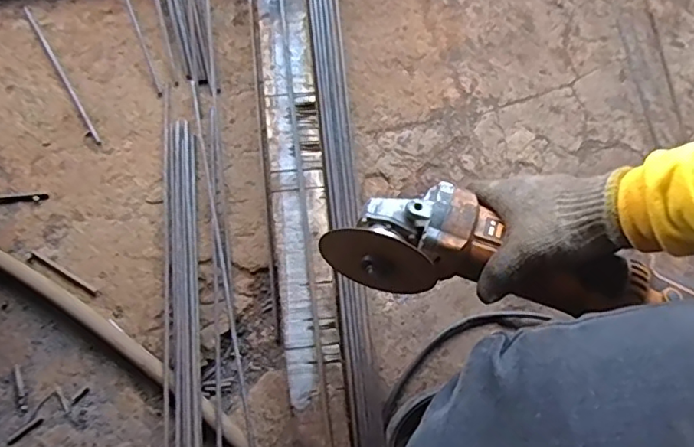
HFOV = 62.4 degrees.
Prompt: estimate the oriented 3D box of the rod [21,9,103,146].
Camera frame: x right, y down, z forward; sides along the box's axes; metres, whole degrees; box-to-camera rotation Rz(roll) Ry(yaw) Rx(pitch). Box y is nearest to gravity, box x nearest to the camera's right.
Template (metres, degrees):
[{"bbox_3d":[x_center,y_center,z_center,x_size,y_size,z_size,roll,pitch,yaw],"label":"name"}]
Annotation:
[{"bbox_3d":[-0.361,-0.188,0.724,0.009,0.007,0.220,-31,76,-7],"label":"rod"}]

